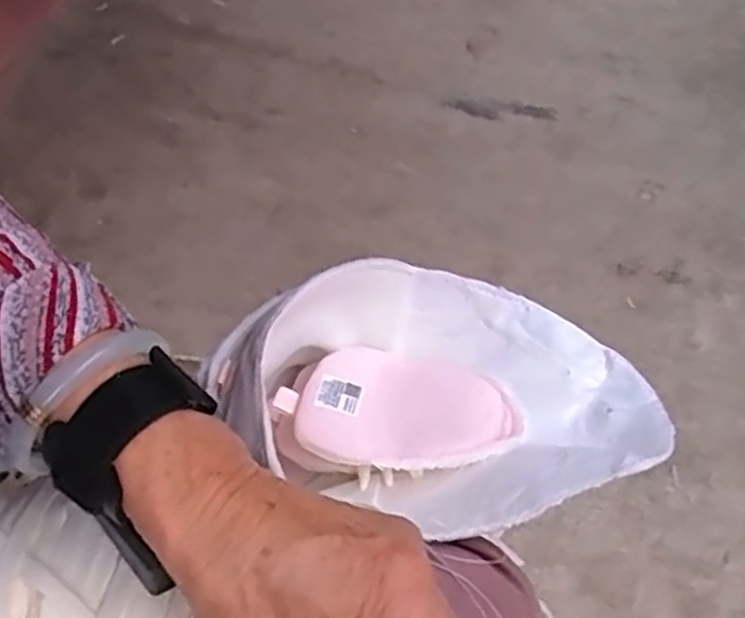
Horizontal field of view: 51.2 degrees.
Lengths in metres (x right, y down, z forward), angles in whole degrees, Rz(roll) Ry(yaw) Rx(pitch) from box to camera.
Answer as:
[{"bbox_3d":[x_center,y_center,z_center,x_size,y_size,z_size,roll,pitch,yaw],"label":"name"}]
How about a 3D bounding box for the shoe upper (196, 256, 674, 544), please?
[{"bbox_3d":[0.038,0.050,0.418,0.229,0.078,0.161,15,45,10],"label":"shoe upper"}]

